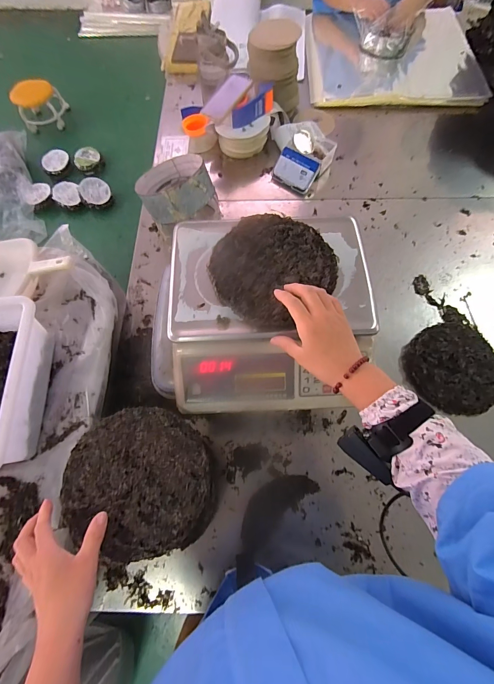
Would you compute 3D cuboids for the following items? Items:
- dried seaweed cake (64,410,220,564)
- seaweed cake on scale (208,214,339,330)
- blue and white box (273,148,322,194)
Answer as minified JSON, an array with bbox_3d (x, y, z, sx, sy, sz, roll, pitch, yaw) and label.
[{"bbox_3d":[-0.154,0.196,0.466,0.203,0.032,0.195,-10,68,-3],"label":"dried seaweed cake"},{"bbox_3d":[0.038,-0.125,0.516,0.188,0.020,0.193,0,68,1],"label":"seaweed cake on scale"},{"bbox_3d":[0.144,-0.510,0.955,0.126,0.023,0.098,35,110,16],"label":"blue and white box"}]

